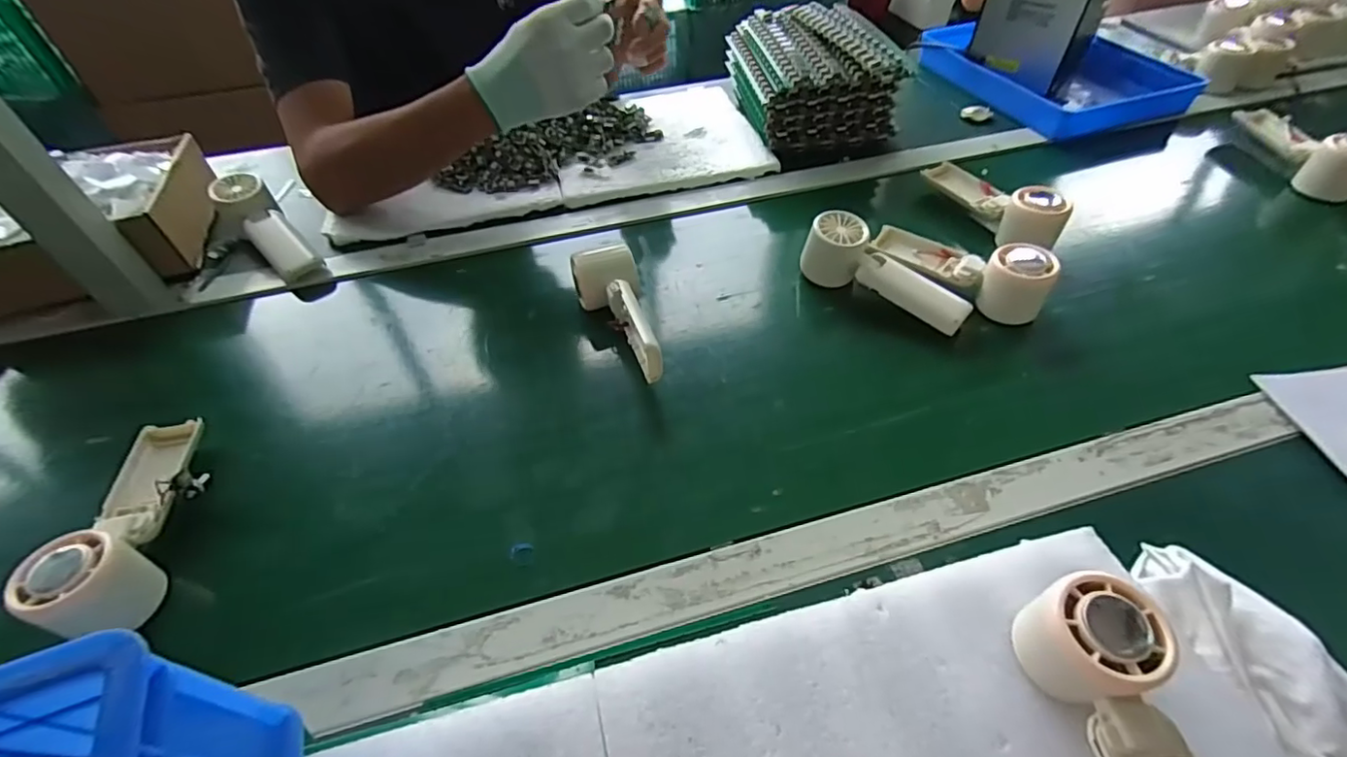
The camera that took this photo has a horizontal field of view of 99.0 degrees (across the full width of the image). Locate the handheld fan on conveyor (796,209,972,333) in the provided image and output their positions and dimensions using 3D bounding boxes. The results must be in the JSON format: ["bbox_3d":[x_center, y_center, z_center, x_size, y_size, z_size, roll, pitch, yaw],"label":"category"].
[{"bbox_3d":[0.200,-0.095,0.549,0.164,0.061,0.049,37,57,20],"label":"handheld fan on conveyor"}]

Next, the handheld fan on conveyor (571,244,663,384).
[{"bbox_3d":[-0.052,-0.054,0.513,0.057,0.061,0.141,-10,49,-8],"label":"handheld fan on conveyor"}]

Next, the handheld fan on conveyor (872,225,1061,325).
[{"bbox_3d":[0.270,-0.109,0.552,0.166,0.062,0.059,33,57,26],"label":"handheld fan on conveyor"}]

